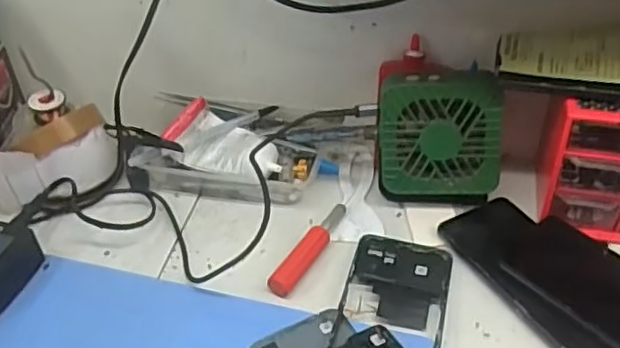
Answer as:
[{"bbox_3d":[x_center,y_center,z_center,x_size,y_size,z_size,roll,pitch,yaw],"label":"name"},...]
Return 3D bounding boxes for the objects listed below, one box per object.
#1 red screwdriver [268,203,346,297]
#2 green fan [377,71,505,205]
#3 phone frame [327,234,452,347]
[{"bbox_3d":[0.000,0.059,0.527,0.017,0.014,0.105,18,46,23],"label":"red screwdriver"},{"bbox_3d":[0.107,-0.029,0.545,0.096,0.117,0.045,2,22,8],"label":"green fan"},{"bbox_3d":[0.057,0.104,0.466,0.075,0.008,0.166,8,43,13],"label":"phone frame"}]

